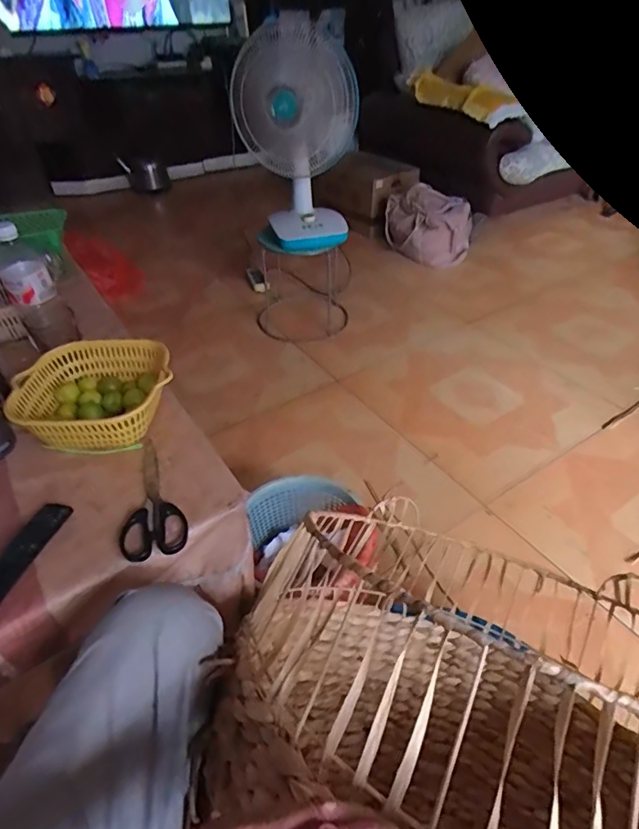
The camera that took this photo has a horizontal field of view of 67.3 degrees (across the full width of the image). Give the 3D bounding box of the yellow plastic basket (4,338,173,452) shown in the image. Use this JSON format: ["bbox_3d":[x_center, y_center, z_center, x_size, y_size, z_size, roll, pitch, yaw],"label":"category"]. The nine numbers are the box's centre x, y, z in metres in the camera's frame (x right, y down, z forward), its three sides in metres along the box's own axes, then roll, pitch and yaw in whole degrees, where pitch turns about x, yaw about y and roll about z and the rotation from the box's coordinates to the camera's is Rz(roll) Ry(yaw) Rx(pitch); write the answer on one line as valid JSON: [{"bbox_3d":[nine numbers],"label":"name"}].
[{"bbox_3d":[-0.320,-0.027,0.706,0.207,0.076,0.193,-8,42,-7],"label":"yellow plastic basket"}]

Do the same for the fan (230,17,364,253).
[{"bbox_3d":[-0.074,-0.781,1.410,0.327,0.523,0.234,0,42,1],"label":"fan"}]

